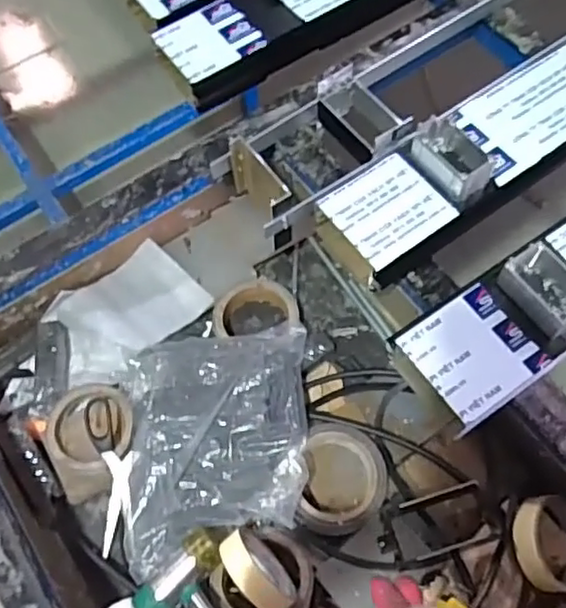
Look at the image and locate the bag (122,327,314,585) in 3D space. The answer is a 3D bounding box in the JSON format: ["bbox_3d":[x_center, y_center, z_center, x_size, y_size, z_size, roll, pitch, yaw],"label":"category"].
[{"bbox_3d":[-0.070,0.143,0.670,0.189,0.049,0.245,-3,64,1],"label":"bag"}]

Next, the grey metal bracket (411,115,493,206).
[{"bbox_3d":[0.173,-0.149,0.667,0.053,0.033,0.086,-30,66,-11],"label":"grey metal bracket"}]

